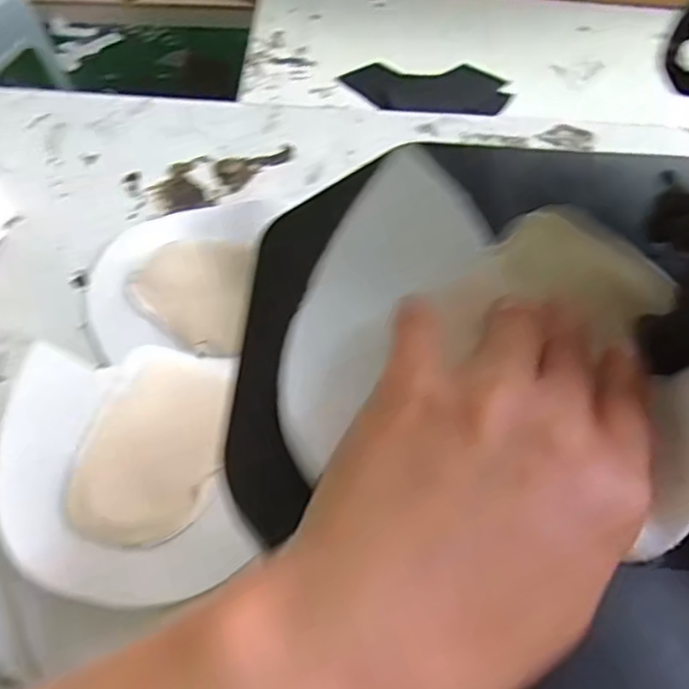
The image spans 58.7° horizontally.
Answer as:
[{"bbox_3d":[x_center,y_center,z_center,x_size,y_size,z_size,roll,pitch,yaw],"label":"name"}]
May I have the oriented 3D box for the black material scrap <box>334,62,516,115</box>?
[{"bbox_3d":[0.088,-0.269,0.650,0.170,0.011,0.092,1,53,-2],"label":"black material scrap"}]

